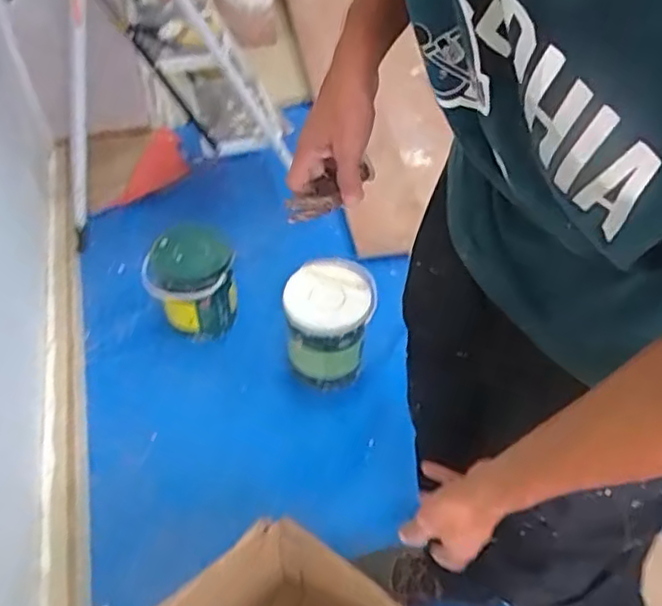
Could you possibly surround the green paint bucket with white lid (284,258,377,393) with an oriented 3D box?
[{"bbox_3d":[-0.004,0.053,1.402,0.184,0.234,0.160,-3,48,-4],"label":"green paint bucket with white lid"}]

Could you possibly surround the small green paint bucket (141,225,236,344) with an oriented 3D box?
[{"bbox_3d":[-0.321,-0.053,1.525,0.193,0.220,0.203,0,47,0],"label":"small green paint bucket"}]

